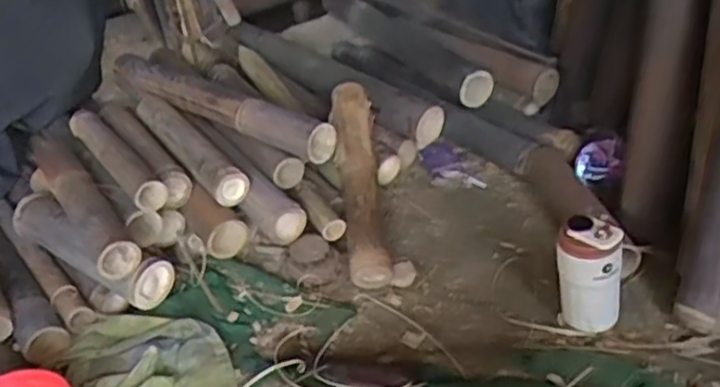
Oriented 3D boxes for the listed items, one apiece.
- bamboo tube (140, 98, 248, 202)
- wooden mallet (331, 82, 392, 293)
[{"bbox_3d":[-0.292,-0.084,1.175,0.062,0.063,0.331,-30,41,-27],"label":"bamboo tube"},{"bbox_3d":[-0.002,-0.030,1.126,0.066,0.054,0.376,-8,59,0],"label":"wooden mallet"}]

